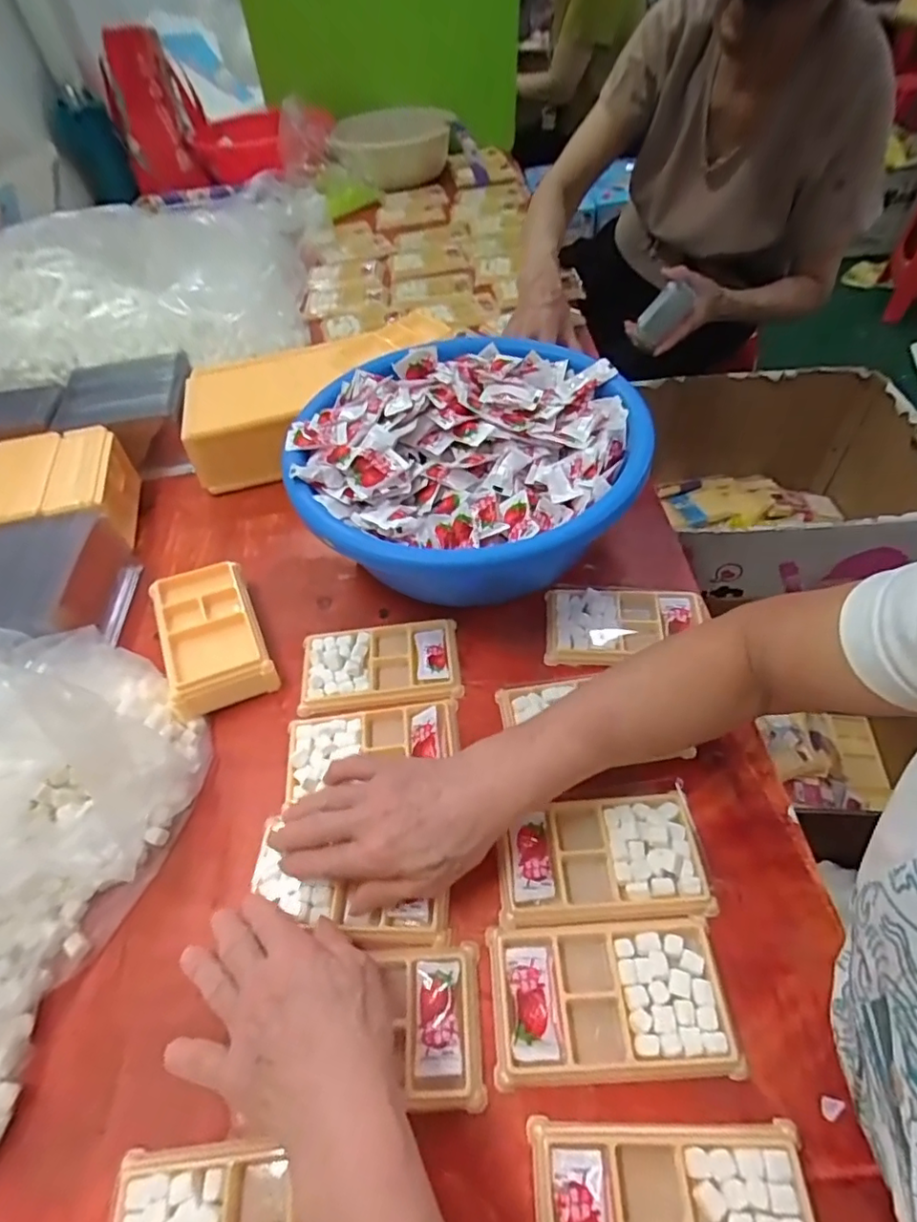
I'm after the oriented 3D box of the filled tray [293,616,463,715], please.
[{"bbox_3d":[-0.067,0.047,0.499,0.135,0.015,0.080,-7,52,-1],"label":"filled tray"}]

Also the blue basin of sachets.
[{"bbox_3d":[0.009,-0.123,0.548,0.304,0.134,0.305,-2,52,3],"label":"blue basin of sachets"}]

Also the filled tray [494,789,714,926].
[{"bbox_3d":[0.094,0.165,0.388,0.131,0.011,0.079,-4,52,2],"label":"filled tray"}]

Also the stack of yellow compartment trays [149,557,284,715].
[{"bbox_3d":[-0.218,0.021,0.514,0.087,0.044,0.140,-21,53,-11],"label":"stack of yellow compartment trays"}]

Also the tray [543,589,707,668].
[{"bbox_3d":[0.148,0.013,0.503,0.138,0.018,0.072,1,52,5],"label":"tray"}]

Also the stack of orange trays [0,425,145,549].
[{"bbox_3d":[-0.483,-0.114,0.616,0.261,0.073,0.147,-7,52,-1],"label":"stack of orange trays"}]

